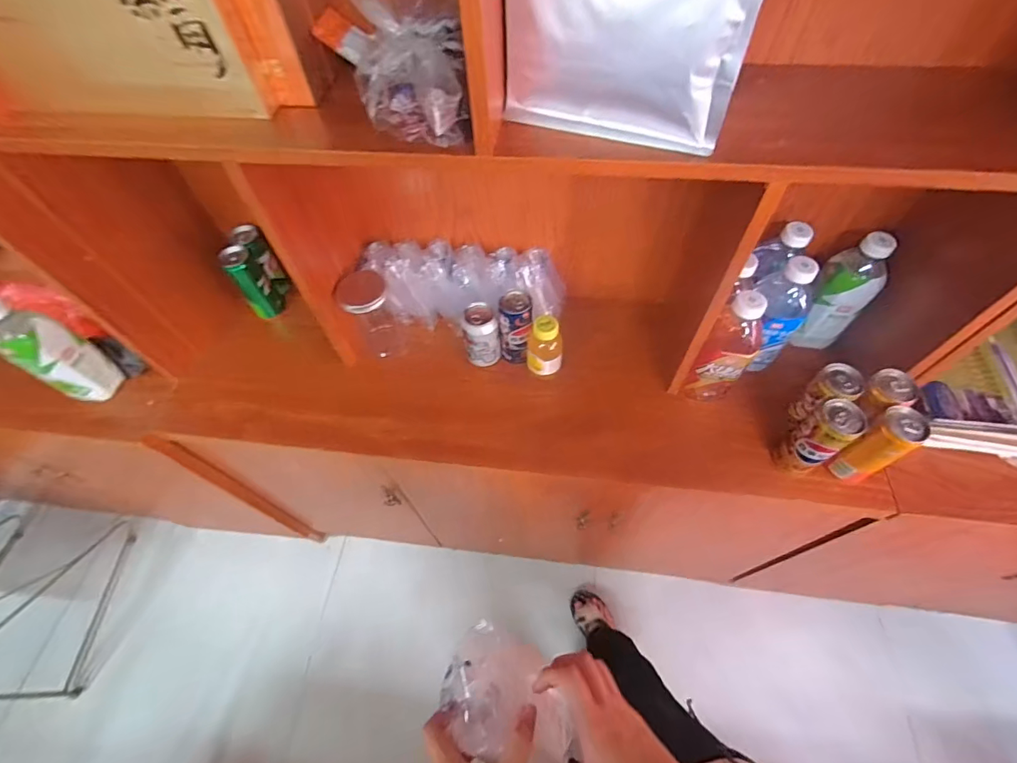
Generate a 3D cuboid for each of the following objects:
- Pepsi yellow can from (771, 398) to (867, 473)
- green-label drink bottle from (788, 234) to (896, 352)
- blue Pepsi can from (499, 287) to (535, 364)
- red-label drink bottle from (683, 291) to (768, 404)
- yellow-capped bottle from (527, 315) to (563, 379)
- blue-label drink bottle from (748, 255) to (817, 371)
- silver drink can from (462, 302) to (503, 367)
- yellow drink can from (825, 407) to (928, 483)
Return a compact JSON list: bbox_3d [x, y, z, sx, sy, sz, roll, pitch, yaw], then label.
[{"bbox_3d":[0.436,0.081,0.640,0.058,0.126,0.054,-1,58,2],"label":"Pepsi yellow can"},{"bbox_3d":[0.528,-0.137,0.723,0.062,0.200,0.080,-38,64,-19],"label":"green-label drink bottle"},{"bbox_3d":[0.013,-0.092,0.769,0.053,0.126,0.067,-7,58,-2],"label":"blue Pepsi can"},{"bbox_3d":[0.323,-0.039,0.671,0.065,0.196,0.061,39,67,23],"label":"red-label drink bottle"},{"bbox_3d":[0.062,-0.056,0.758,0.057,0.108,0.052,1,58,3],"label":"yellow-capped bottle"},{"bbox_3d":[0.416,-0.107,0.702,0.079,0.197,0.070,24,62,16],"label":"blue-label drink bottle"},{"bbox_3d":[-0.047,-0.078,0.785,0.060,0.112,0.055,-1,58,2],"label":"silver drink can"},{"bbox_3d":[0.511,0.091,0.631,0.052,0.132,0.048,-34,63,-17],"label":"yellow drink can"}]

